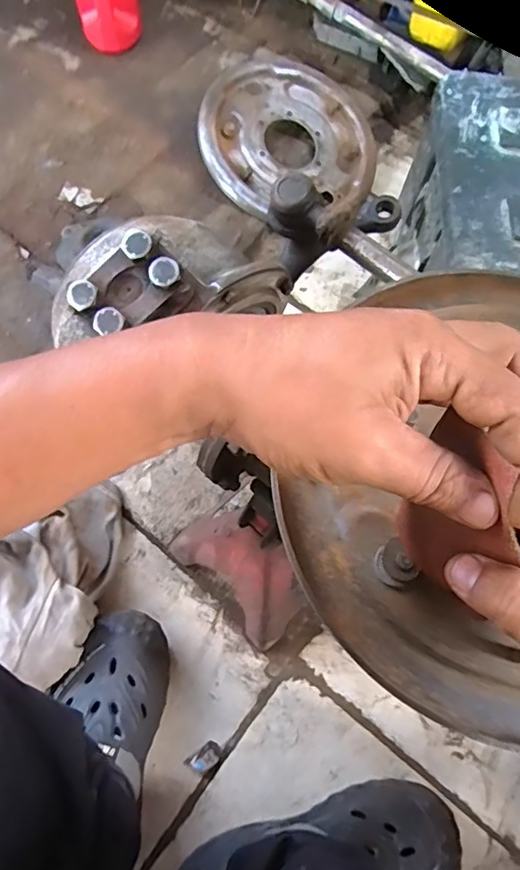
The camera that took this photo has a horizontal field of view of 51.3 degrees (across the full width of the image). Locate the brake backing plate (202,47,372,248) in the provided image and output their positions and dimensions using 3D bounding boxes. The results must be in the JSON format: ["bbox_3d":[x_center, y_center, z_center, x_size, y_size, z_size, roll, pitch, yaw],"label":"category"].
[{"bbox_3d":[0.054,-0.495,0.917,0.297,0.025,0.277,0,88,-14],"label":"brake backing plate"}]

